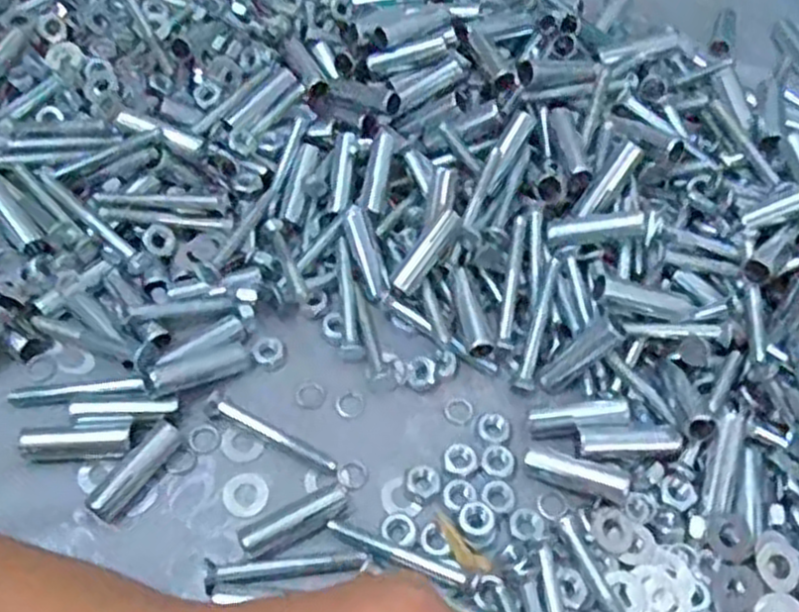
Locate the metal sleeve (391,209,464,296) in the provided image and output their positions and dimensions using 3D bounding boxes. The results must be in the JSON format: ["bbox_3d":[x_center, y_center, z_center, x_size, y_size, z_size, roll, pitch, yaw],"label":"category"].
[{"bbox_3d":[0.012,-0.023,0.332,0.010,0.009,0.041,34,77,19],"label":"metal sleeve"}]

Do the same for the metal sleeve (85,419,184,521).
[{"bbox_3d":[-0.095,0.059,0.286,0.012,0.009,0.040,28,57,15],"label":"metal sleeve"}]

